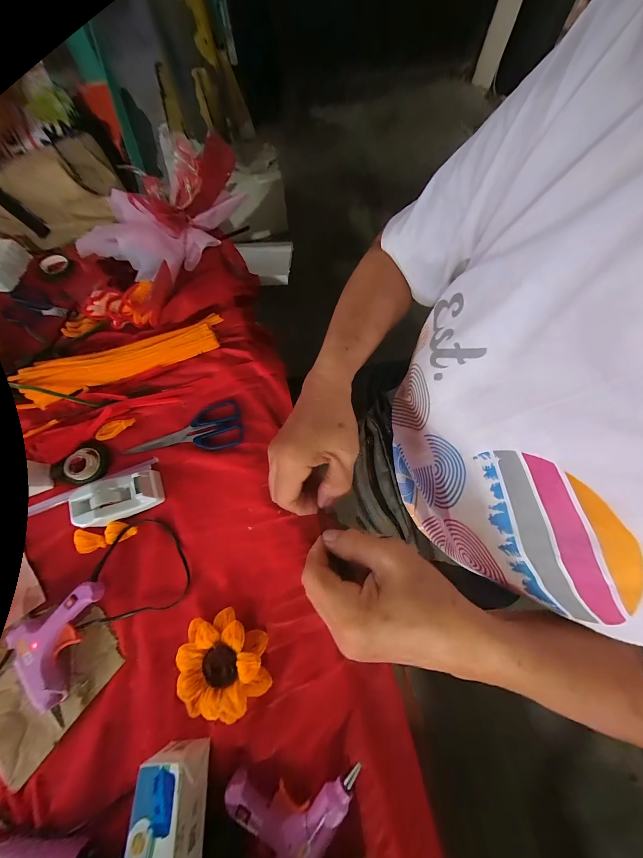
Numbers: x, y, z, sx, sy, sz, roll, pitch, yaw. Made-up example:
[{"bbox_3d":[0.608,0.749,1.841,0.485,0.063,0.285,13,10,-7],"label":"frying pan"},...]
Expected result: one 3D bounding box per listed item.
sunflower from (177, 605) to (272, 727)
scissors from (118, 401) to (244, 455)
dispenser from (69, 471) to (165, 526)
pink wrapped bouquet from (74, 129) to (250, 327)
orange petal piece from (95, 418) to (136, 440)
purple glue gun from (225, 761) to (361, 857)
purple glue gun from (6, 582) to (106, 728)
[{"bbox_3d":[-0.114,0.275,0.331,0.098,0.028,0.100,-11,71,-3],"label":"sunflower"},{"bbox_3d":[-0.211,0.006,0.435,0.171,0.009,0.072,-14,71,-3],"label":"scissors"},{"bbox_3d":[-0.277,0.094,0.385,0.100,0.039,0.054,-22,72,-6],"label":"dispenser"},{"bbox_3d":[-0.283,-0.348,0.497,0.151,0.110,0.363,23,73,9],"label":"pink wrapped bouquet"},{"bbox_3d":[-0.316,-0.001,0.432,0.056,0.011,0.022,-37,75,-11],"label":"orange petal piece"},{"bbox_3d":[-0.030,0.405,0.290,0.135,0.026,0.074,-1,71,1],"label":"purple glue gun"},{"bbox_3d":[-0.324,0.257,0.337,0.076,0.029,0.137,7,71,4],"label":"purple glue gun"}]

